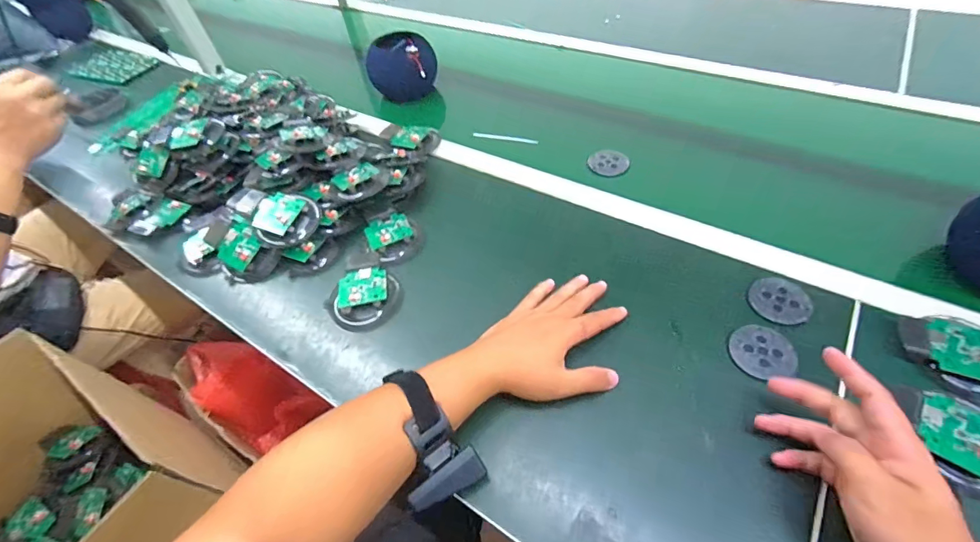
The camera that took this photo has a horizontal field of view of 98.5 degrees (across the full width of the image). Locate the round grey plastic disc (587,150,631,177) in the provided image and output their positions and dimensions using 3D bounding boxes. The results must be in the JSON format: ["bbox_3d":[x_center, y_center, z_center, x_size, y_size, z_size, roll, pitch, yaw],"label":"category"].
[{"bbox_3d":[0.187,-0.172,0.666,0.050,0.007,0.060,-45,65,-11],"label":"round grey plastic disc"}]

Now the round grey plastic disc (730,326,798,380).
[{"bbox_3d":[0.293,0.085,0.454,0.059,0.007,0.062,-3,52,3],"label":"round grey plastic disc"}]

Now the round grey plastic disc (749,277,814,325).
[{"bbox_3d":[0.337,0.033,0.490,0.063,0.004,0.062,-3,52,3],"label":"round grey plastic disc"}]

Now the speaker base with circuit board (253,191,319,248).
[{"bbox_3d":[-0.284,-0.072,0.590,0.081,0.013,0.077,3,78,-12],"label":"speaker base with circuit board"}]

